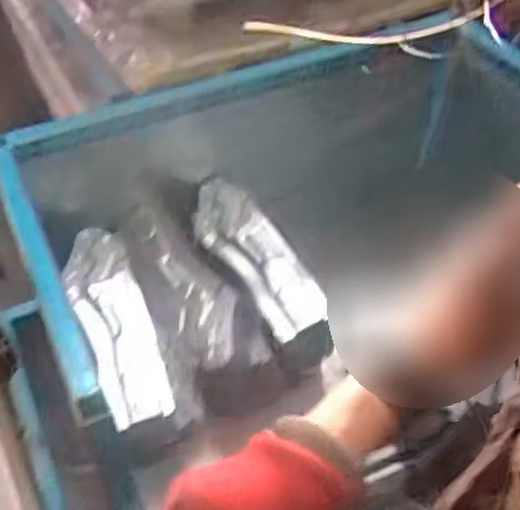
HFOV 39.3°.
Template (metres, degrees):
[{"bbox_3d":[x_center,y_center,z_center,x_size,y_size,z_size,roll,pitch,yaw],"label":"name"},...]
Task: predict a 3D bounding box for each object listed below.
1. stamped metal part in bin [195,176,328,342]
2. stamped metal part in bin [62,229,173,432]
[{"bbox_3d":[-0.011,-0.009,1.372,0.129,0.049,0.448,-20,47,-18],"label":"stamped metal part in bin"},{"bbox_3d":[-0.261,0.112,1.292,0.125,0.045,0.435,-17,46,-15],"label":"stamped metal part in bin"}]

